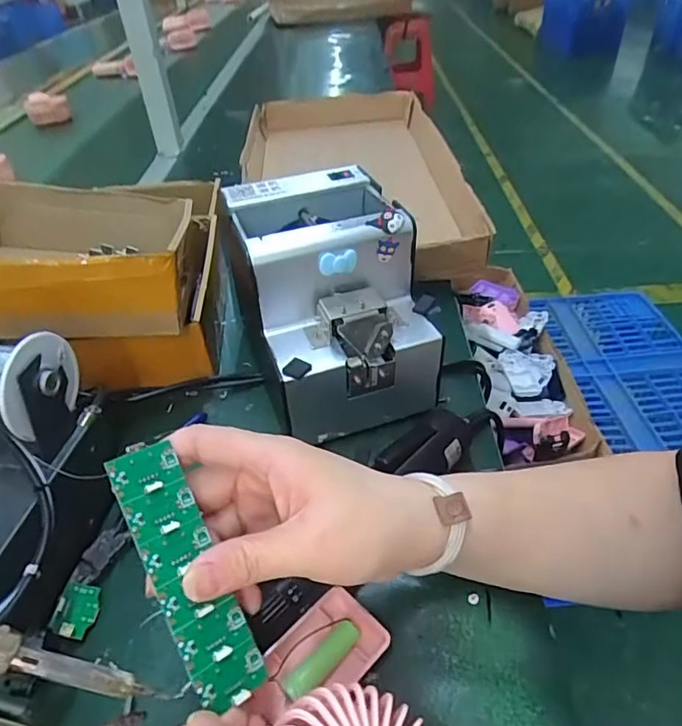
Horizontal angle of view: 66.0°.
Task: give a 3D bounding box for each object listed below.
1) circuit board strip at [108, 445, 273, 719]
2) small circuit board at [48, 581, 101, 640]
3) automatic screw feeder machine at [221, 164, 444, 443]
[{"bbox_3d":[-0.069,0.093,0.235,0.031,0.004,0.117,-20,81,-36],"label":"circuit board strip"},{"bbox_3d":[-0.158,0.148,0.317,0.023,0.005,0.032,27,34,-18],"label":"small circuit board"},{"bbox_3d":[-0.012,-0.049,0.423,0.131,0.147,0.163,-16,41,-14],"label":"automatic screw feeder machine"}]

